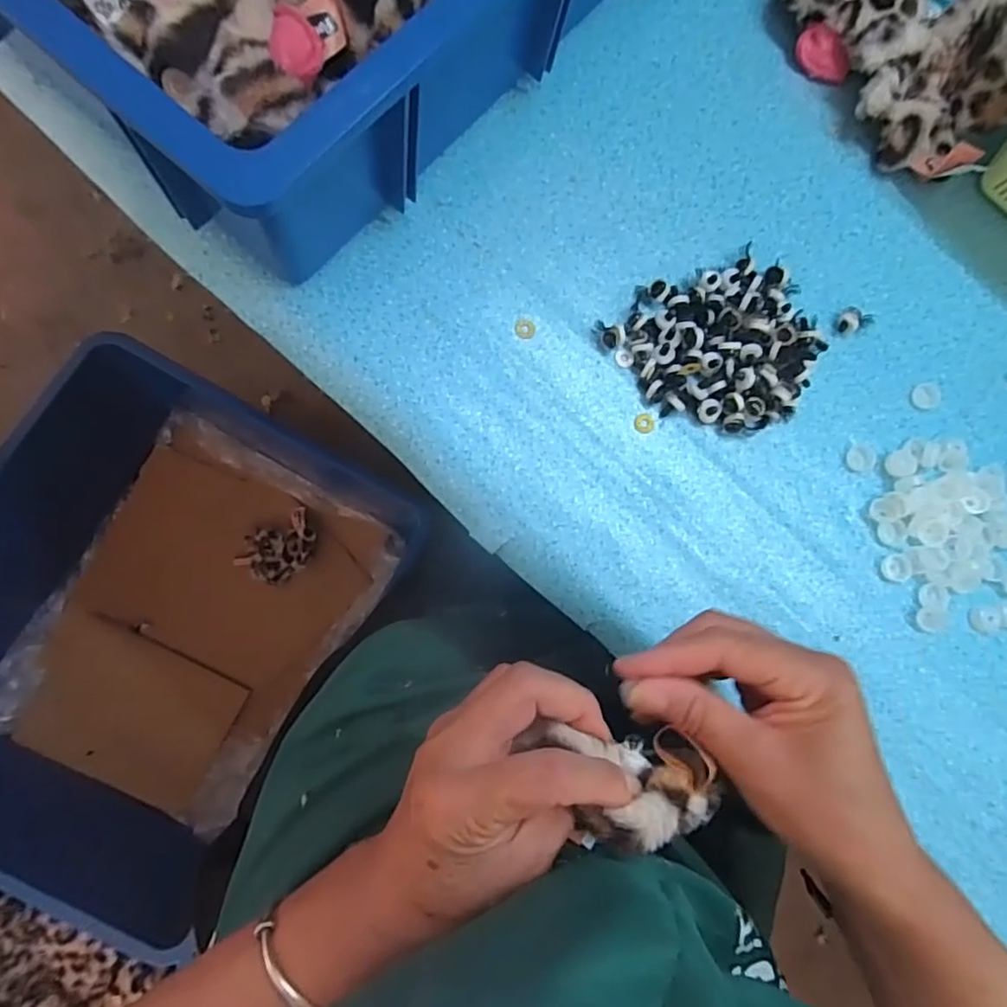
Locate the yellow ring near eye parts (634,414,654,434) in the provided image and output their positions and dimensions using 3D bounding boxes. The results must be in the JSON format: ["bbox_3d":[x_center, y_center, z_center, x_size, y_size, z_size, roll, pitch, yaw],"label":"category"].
[{"bbox_3d":[0.083,-0.047,0.360,0.012,0.004,0.011,2,80,-10],"label":"yellow ring near eye parts"}]

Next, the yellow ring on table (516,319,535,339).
[{"bbox_3d":[0.013,-0.102,0.358,0.012,0.004,0.012,2,80,-10],"label":"yellow ring on table"}]

